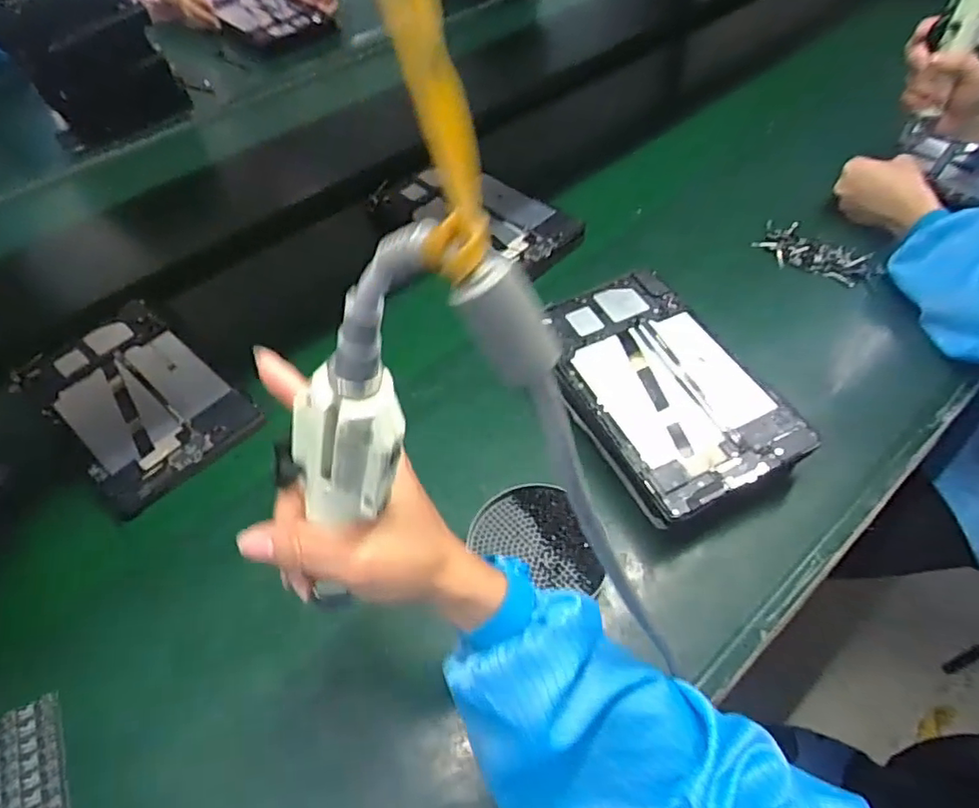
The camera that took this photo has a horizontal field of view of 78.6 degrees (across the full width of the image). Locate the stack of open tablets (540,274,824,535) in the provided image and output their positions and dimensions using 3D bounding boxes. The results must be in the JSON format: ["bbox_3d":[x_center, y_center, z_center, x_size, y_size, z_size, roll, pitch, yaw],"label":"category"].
[{"bbox_3d":[0.147,-0.014,0.550,0.157,0.050,0.255,-27,56,-14],"label":"stack of open tablets"}]

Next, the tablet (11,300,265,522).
[{"bbox_3d":[-0.360,-0.005,0.607,0.247,0.011,0.147,35,62,25],"label":"tablet"}]

